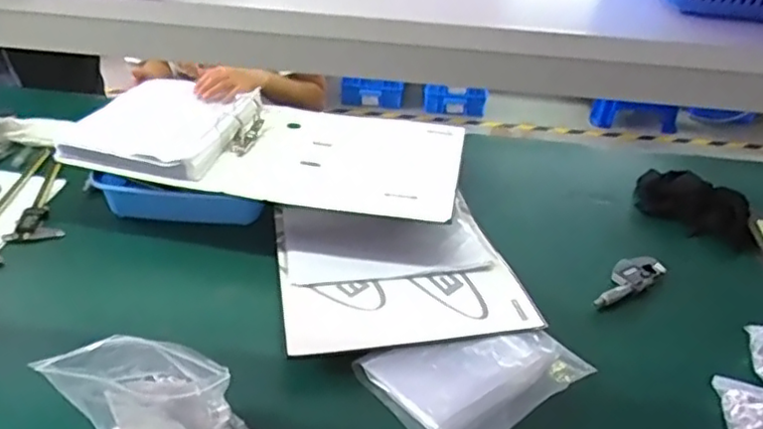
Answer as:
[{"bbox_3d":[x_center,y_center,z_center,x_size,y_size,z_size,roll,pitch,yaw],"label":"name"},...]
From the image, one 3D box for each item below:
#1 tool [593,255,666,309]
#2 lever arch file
[{"bbox_3d":[0.373,0.099,0.967,0.152,0.031,0.052,-21,42,-32],"label":"tool"},{"bbox_3d":[-0.220,-0.134,1.123,0.711,0.085,0.371,10,36,8],"label":"lever arch file"}]

